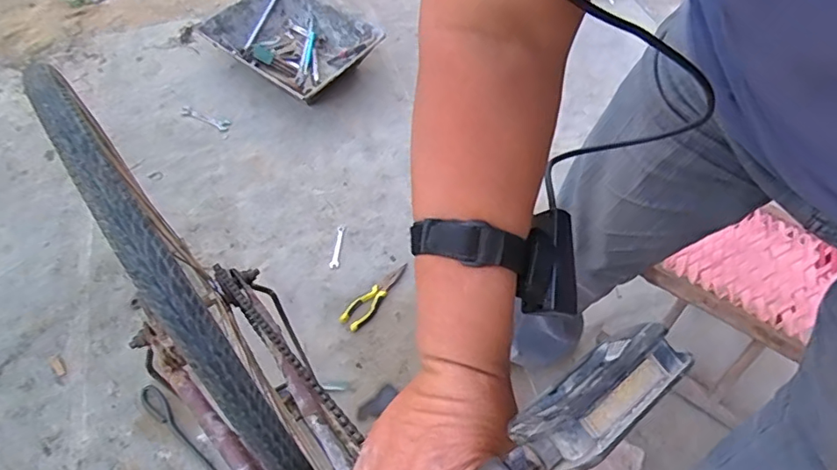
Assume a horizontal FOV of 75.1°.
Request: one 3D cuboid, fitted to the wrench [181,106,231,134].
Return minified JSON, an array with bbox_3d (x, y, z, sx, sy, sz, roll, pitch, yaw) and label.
[{"bbox_3d":[-0.570,-0.312,1.460,0.161,0.009,0.041,24,58,17],"label":"wrench"}]

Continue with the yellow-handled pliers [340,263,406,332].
[{"bbox_3d":[-0.086,0.127,1.134,0.049,0.012,0.177,39,63,25],"label":"yellow-handled pliers"}]

